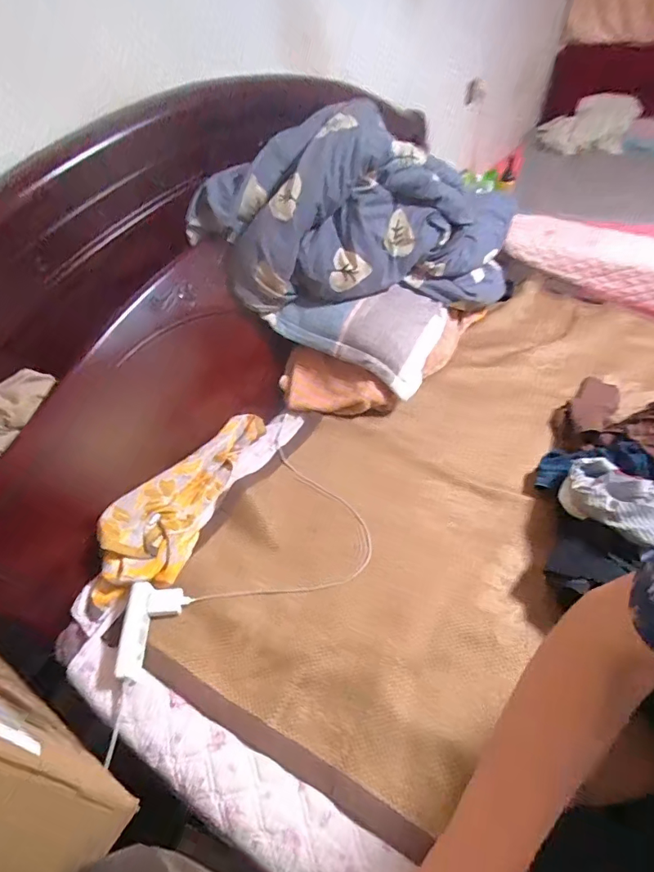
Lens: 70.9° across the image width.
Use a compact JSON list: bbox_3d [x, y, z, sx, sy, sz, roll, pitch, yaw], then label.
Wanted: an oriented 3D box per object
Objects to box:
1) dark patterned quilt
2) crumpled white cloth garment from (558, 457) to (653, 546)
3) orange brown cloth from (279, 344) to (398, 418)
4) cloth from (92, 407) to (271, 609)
[{"bbox_3d":[0.125,-0.566,1.204,0.910,0.398,0.276,-2,48,-18],"label":"dark patterned quilt"},{"bbox_3d":[0.561,0.119,0.882,0.155,0.064,0.199,-33,52,-26],"label":"crumpled white cloth garment"},{"bbox_3d":[0.027,-0.129,1.227,0.319,0.132,0.116,12,48,13],"label":"orange brown cloth"},{"bbox_3d":[-0.327,0.119,1.047,0.155,0.093,0.547,13,49,15],"label":"cloth"}]

